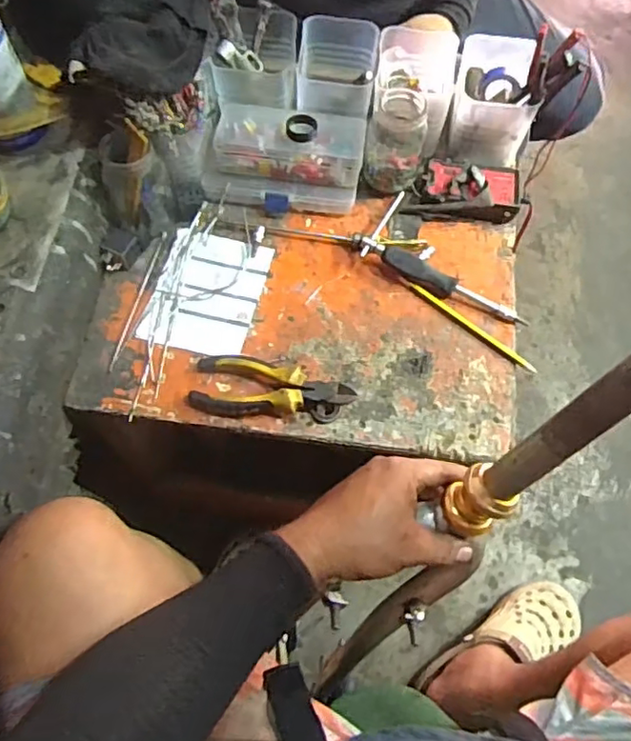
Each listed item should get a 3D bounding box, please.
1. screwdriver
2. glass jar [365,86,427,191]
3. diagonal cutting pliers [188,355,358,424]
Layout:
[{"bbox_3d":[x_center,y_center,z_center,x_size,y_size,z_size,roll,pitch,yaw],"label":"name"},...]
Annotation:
[{"bbox_3d":[0.145,-0.087,0.643,0.162,0.022,0.022,25,68,8],"label":"screwdriver"},{"bbox_3d":[0.089,-0.248,0.668,0.064,0.095,0.060,1,67,-2],"label":"glass jar"},{"bbox_3d":[-0.042,0.014,0.594,0.153,0.032,0.060,4,67,-1],"label":"diagonal cutting pliers"}]

